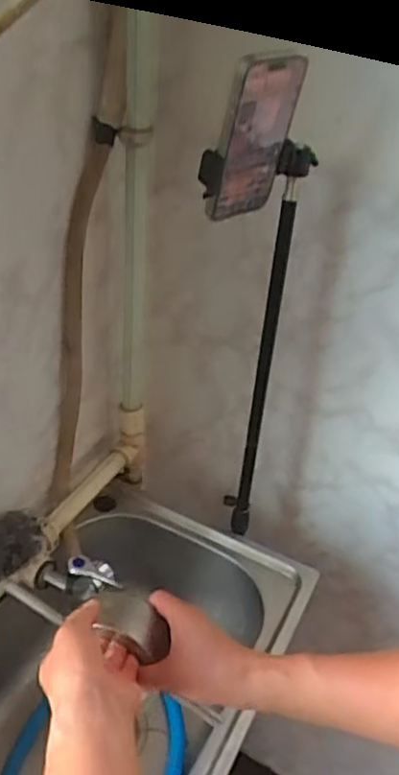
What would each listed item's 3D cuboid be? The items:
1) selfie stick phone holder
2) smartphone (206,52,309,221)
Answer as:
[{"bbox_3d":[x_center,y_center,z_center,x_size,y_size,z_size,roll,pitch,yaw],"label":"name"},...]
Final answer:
[{"bbox_3d":[0.041,-0.015,0.770,0.129,0.516,0.032,-17,40,-28],"label":"selfie stick phone holder"},{"bbox_3d":[0.048,-0.219,0.602,0.076,0.155,0.008,-23,58,-29],"label":"smartphone"}]

